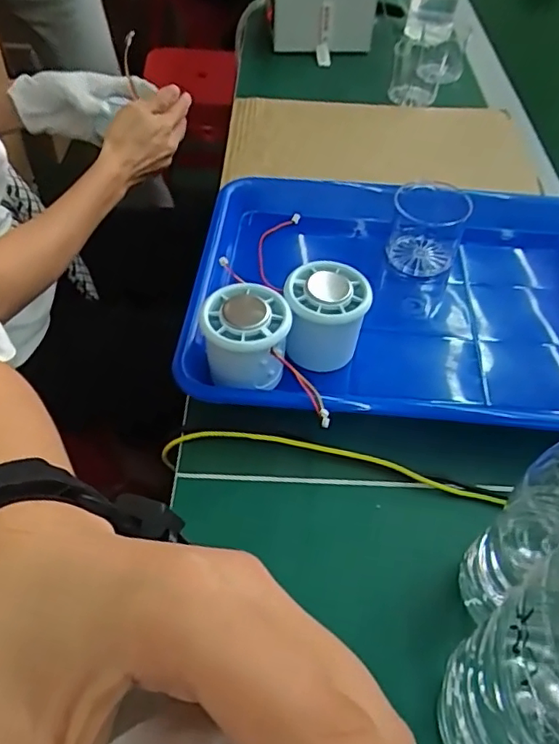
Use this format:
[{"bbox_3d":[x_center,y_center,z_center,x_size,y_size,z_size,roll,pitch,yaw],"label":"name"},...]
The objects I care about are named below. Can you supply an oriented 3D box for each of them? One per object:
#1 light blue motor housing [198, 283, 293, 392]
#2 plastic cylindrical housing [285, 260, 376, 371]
[{"bbox_3d":[-0.022,-0.022,0.375,0.056,0.046,0.055,-8,52,-10],"label":"light blue motor housing"},{"bbox_3d":[0.030,-0.036,0.394,0.056,0.059,0.052,4,51,-1],"label":"plastic cylindrical housing"}]

